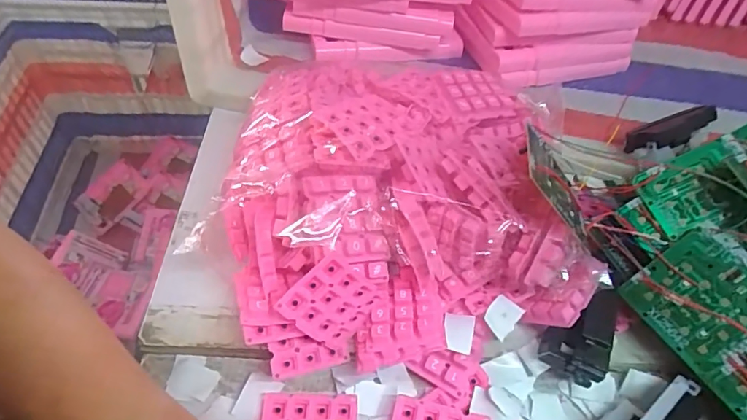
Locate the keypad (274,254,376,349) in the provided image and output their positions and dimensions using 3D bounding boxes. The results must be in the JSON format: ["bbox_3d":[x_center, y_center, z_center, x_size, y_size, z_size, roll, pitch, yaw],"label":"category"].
[{"bbox_3d":[-0.026,0.060,0.301,0.049,0.056,0.005,-45,30,4],"label":"keypad"}]

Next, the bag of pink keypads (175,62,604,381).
[{"bbox_3d":[0.018,-0.012,0.354,0.254,0.097,0.232,-5,53,-10],"label":"bag of pink keypads"}]

